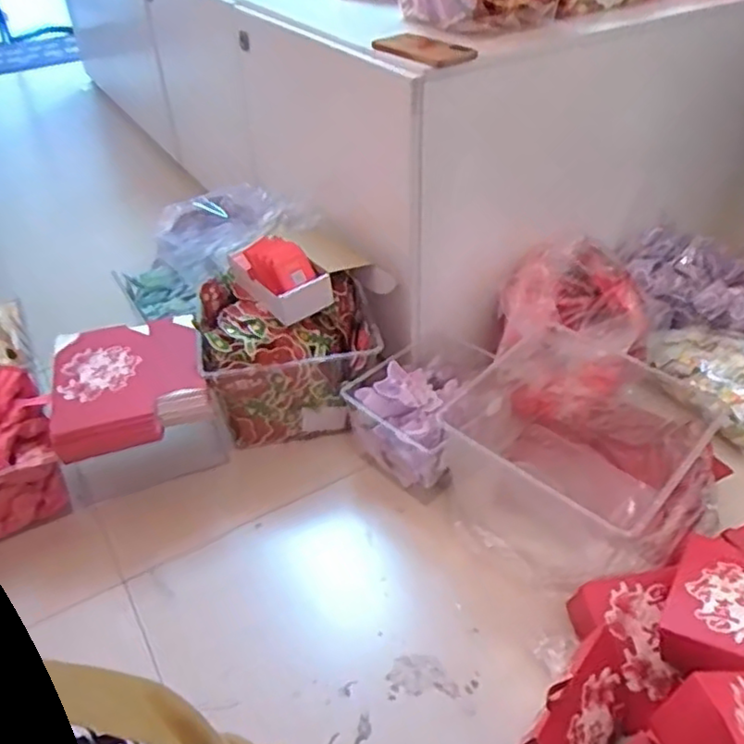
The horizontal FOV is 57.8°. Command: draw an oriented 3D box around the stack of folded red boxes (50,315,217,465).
[{"bbox_3d":[-0.400,0.006,1.105,0.238,0.069,0.283,-14,41,-13],"label":"stack of folded red boxes"}]

